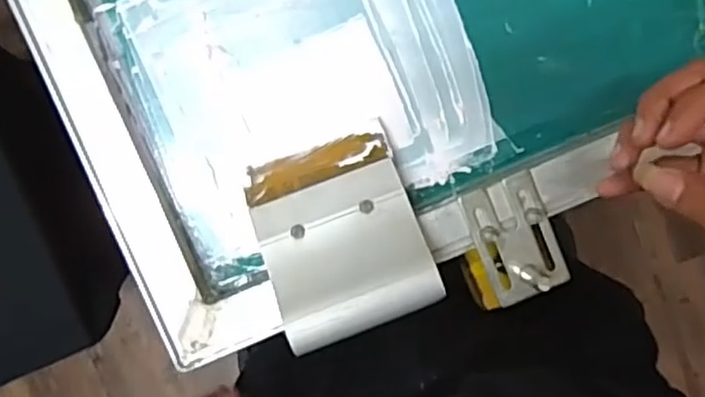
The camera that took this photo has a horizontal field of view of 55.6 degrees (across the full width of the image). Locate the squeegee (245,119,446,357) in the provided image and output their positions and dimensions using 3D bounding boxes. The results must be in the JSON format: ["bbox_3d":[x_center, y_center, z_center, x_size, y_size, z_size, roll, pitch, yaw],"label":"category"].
[{"bbox_3d":[-0.008,0.025,0.433,0.098,0.028,0.122,-19,70,0],"label":"squeegee"}]

